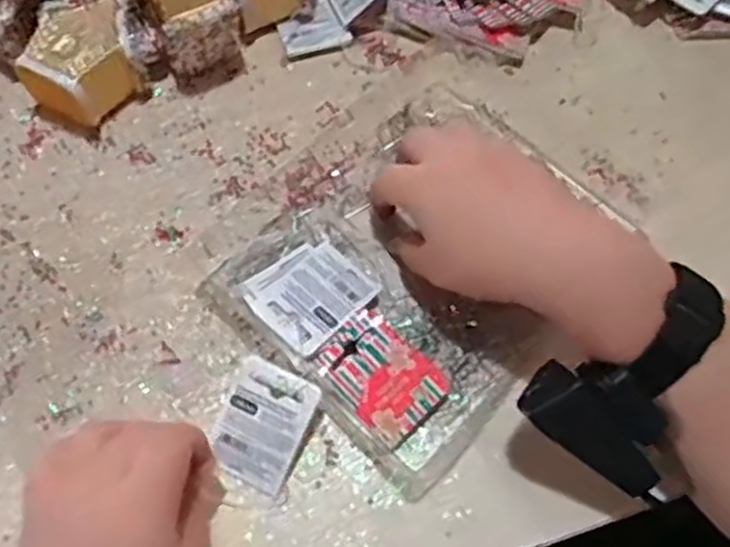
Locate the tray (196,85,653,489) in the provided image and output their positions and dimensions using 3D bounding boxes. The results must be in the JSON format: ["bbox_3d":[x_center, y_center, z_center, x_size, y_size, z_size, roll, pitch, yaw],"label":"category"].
[{"bbox_3d":[0.039,-0.010,0.433,0.210,0.021,0.169,-42,74,-17],"label":"tray"}]

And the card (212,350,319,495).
[{"bbox_3d":[-0.051,0.076,0.385,0.043,0.004,0.059,24,84,11],"label":"card"}]

